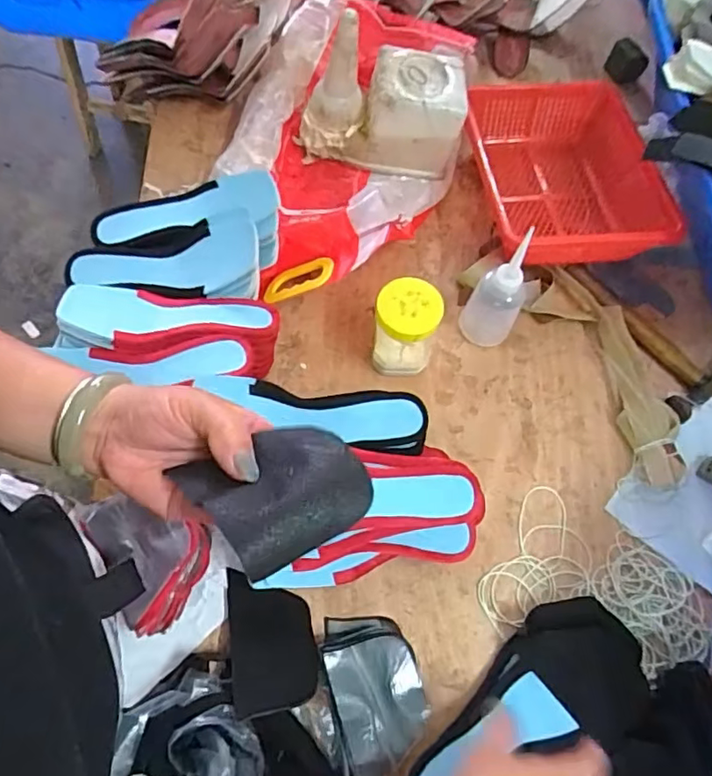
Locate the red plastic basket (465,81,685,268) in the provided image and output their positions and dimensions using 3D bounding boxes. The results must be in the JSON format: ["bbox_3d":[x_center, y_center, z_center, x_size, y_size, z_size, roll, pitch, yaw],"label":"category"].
[{"bbox_3d":[0.285,-0.294,0.772,0.219,0.098,0.298,-2,66,-4],"label":"red plastic basket"}]

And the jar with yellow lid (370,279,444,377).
[{"bbox_3d":[0.055,-0.064,0.652,0.070,0.117,0.066,1,66,-3],"label":"jar with yellow lid"}]

